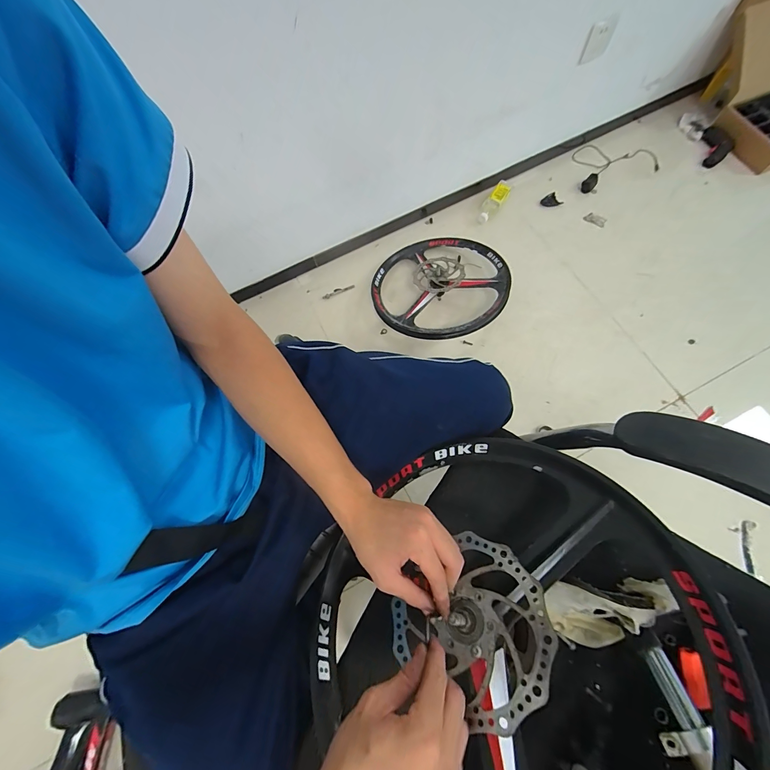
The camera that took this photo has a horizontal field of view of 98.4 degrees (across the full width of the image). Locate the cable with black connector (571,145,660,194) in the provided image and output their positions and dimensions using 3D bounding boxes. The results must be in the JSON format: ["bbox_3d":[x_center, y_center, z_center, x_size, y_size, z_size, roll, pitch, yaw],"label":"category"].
[{"bbox_3d":[0.837,-0.827,1.233,0.324,0.051,0.212,-18,71,-2],"label":"cable with black connector"}]

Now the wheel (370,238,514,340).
[{"bbox_3d":[0.165,-0.301,1.022,0.406,0.111,0.397,-1,71,4],"label":"wheel"}]

